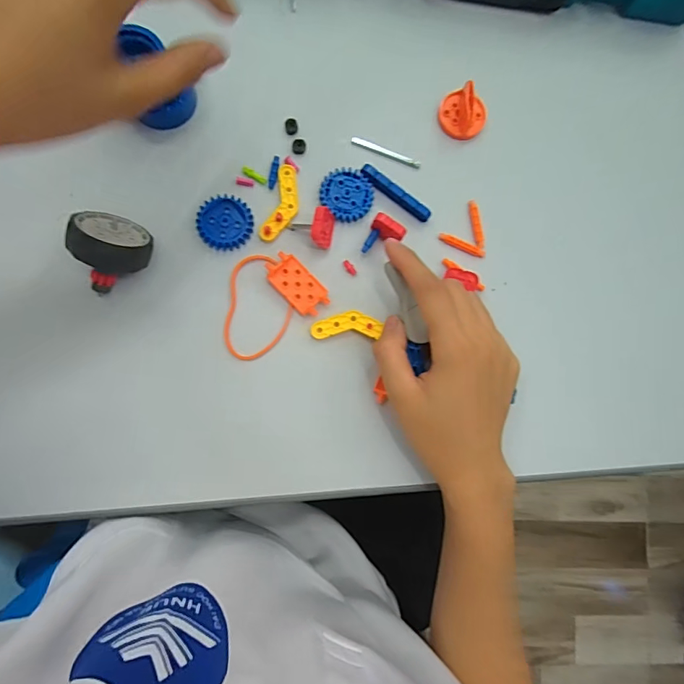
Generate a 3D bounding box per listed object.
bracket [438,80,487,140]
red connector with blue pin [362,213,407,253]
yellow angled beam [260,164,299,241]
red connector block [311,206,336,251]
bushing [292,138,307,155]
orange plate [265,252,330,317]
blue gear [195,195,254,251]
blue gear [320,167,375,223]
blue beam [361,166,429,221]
[{"bbox_3d":[0.093,-0.176,0.339,0.036,0.020,0.035,1,85,-7],"label":"bracket"},{"bbox_3d":[0.031,-0.075,0.319,0.024,0.022,0.025,21,83,-5],"label":"red connector with blue pin"},{"bbox_3d":[-0.042,-0.100,0.323,0.020,0.007,0.058,17,83,-6],"label":"yellow angled beam"},{"bbox_3d":[-0.013,-0.082,0.315,0.016,0.025,0.027,11,84,-6],"label":"red connector block"},{"bbox_3d":[-0.032,-0.146,0.330,0.010,0.004,0.011,5,86,-6],"label":"bushing"},{"bbox_3d":[-0.031,-0.041,0.317,0.028,0.009,0.047,-43,92,-9],"label":"orange plate"},{"bbox_3d":[-0.084,-0.086,0.316,0.038,0.004,0.038,1,85,-7],"label":"blue gear"},{"bbox_3d":[0.004,-0.109,0.329,0.036,0.007,0.039,1,85,-7],"label":"blue gear"},{"bbox_3d":[0.040,-0.110,0.329,0.060,0.010,0.010,37,82,-3],"label":"blue beam"}]

